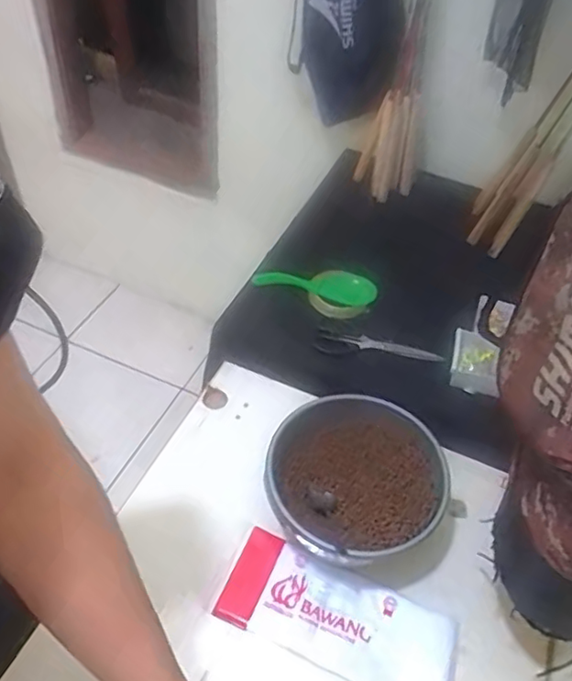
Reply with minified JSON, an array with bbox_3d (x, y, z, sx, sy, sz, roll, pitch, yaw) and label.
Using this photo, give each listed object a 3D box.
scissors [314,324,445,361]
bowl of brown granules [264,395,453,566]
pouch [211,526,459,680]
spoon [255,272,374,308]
[{"bbox_3d":[0.137,0.011,0.906,0.183,0.018,0.046,13,47,6],"label":"scissors"},{"bbox_3d":[0.076,0.170,0.699,0.196,0.096,0.201,3,47,-3],"label":"bowl of brown granules"},{"bbox_3d":[0.055,0.296,0.642,0.249,0.006,0.102,21,49,13],"label":"pouch"},{"bbox_3d":[0.047,-0.086,0.952,0.192,0.035,0.044,5,47,-1],"label":"spoon"}]

